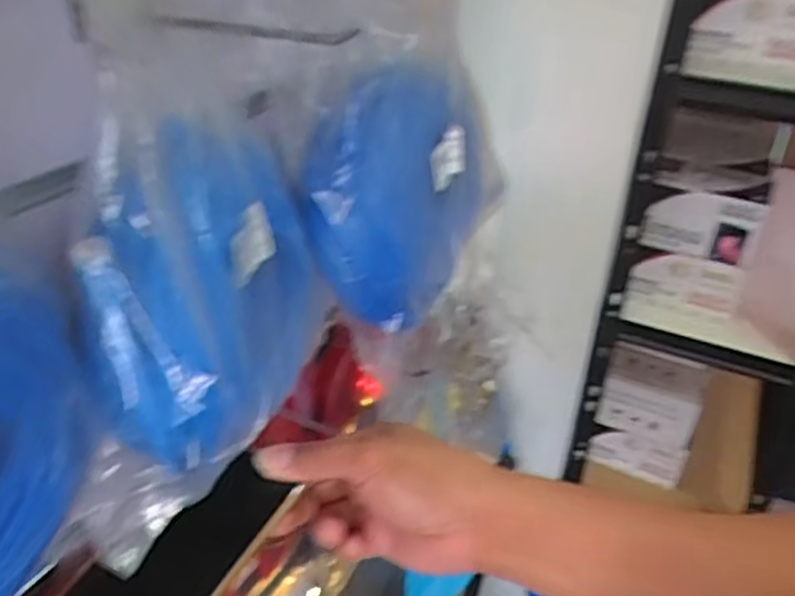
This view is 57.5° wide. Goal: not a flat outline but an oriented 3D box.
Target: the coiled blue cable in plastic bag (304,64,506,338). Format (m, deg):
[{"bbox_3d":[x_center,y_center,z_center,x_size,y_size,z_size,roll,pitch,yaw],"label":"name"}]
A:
[{"bbox_3d":[0.009,-0.070,0.474,0.049,0.157,0.153,22,36,29],"label":"coiled blue cable in plastic bag"}]

